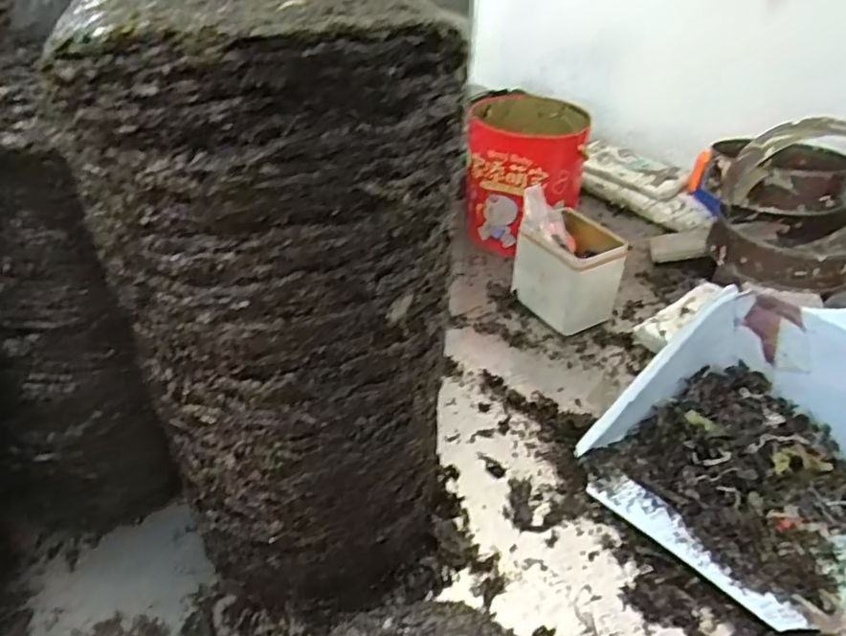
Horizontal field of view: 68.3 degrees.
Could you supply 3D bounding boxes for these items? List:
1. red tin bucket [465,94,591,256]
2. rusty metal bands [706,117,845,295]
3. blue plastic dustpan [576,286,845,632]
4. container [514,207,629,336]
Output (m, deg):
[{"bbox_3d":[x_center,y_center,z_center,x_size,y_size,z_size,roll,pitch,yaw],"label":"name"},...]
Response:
[{"bbox_3d":[0.145,-0.204,0.919,0.155,0.183,0.170,1,39,-1],"label":"red tin bucket"},{"bbox_3d":[0.479,-0.168,0.803,0.204,0.187,0.251,22,43,24],"label":"rusty metal bands"},{"bbox_3d":[0.305,0.107,0.559,0.242,0.143,0.241,-26,46,-30],"label":"blue plastic dustpan"},{"bbox_3d":[0.182,-0.058,0.791,0.087,0.111,0.116,-21,44,-26],"label":"container"}]

